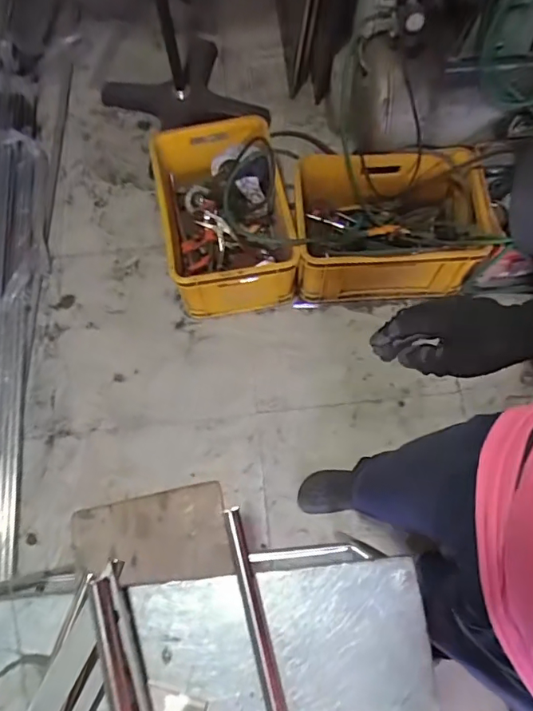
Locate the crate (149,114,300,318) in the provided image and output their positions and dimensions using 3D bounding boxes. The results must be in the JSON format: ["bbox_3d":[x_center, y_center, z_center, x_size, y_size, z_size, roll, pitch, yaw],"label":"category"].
[{"bbox_3d":[-0.131,-0.428,1.557,0.380,0.249,0.561,-11,68,-4],"label":"crate"}]

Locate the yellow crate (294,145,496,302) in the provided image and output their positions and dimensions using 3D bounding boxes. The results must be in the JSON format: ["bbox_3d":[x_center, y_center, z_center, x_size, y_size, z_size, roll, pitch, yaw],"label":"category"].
[{"bbox_3d":[0.367,-0.388,1.512,0.538,0.267,0.362,-1,68,0],"label":"yellow crate"}]

